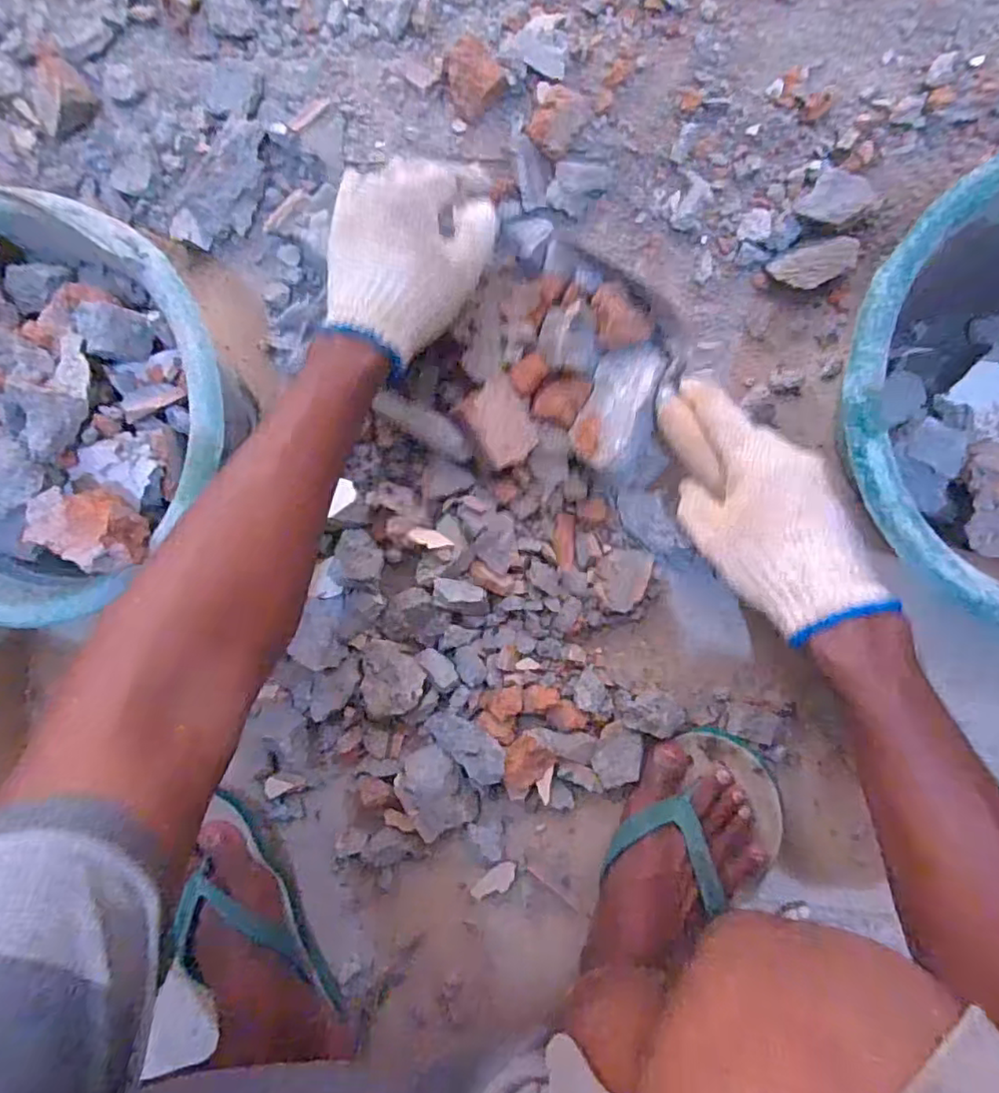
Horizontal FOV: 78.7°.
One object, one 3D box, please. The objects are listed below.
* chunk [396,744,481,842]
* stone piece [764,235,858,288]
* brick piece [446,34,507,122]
[{"bbox_3d":[-0.051,0.205,0.508,0.051,0.031,0.073,-24,92,8],"label":"chunk"},{"bbox_3d":[0.231,-0.207,0.446,0.057,0.006,0.033,-11,70,20],"label":"stone piece"},{"bbox_3d":[-0.019,-0.353,0.460,0.041,0.035,0.039,1,95,7],"label":"brick piece"}]

